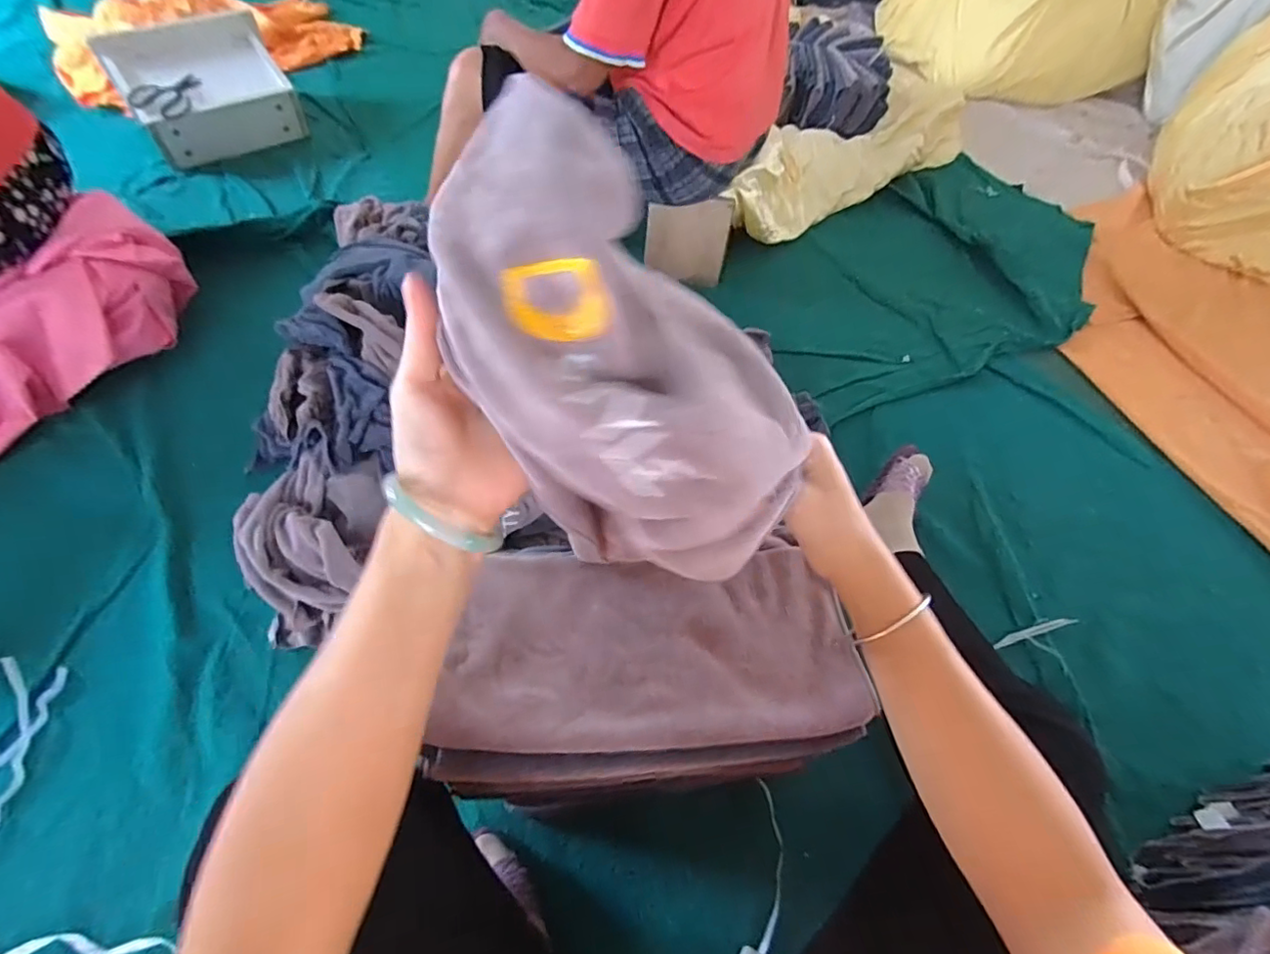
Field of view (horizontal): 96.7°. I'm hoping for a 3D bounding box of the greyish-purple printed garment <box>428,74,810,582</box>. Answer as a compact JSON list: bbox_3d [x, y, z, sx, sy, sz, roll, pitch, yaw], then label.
[{"bbox_3d":[-0.004,-0.058,0.275,0.183,0.166,0.129,40,63,19],"label":"greyish-purple printed garment"}]

